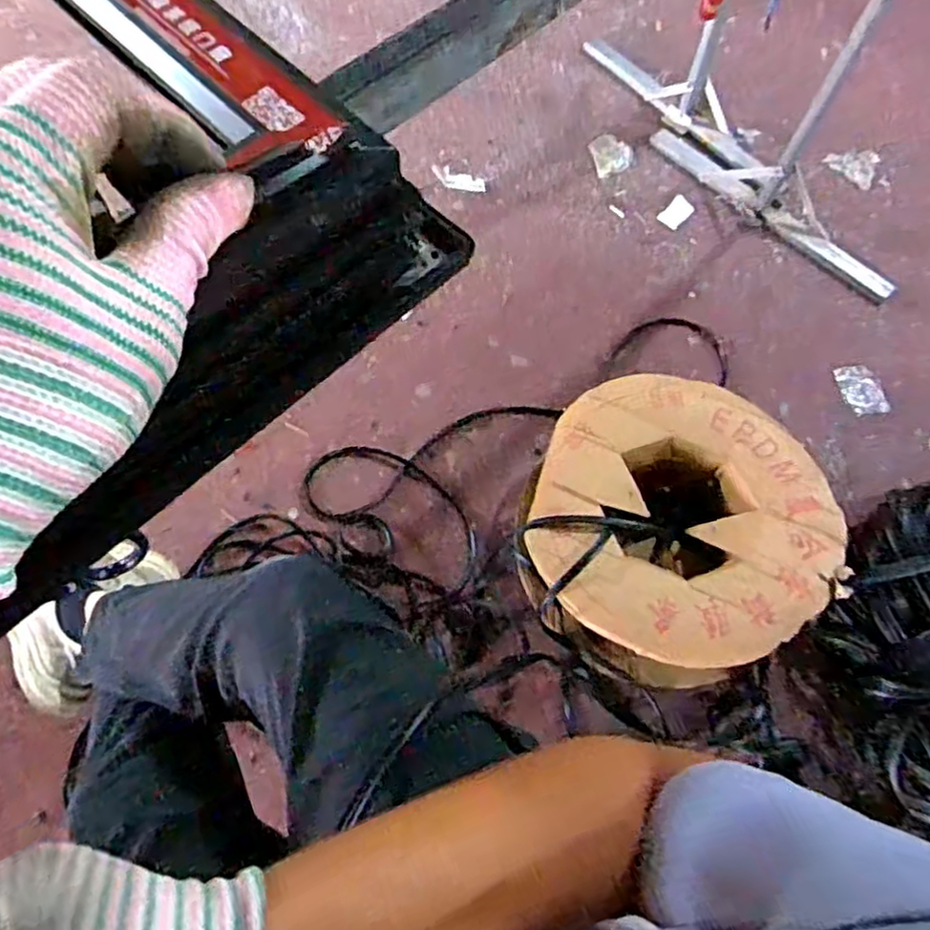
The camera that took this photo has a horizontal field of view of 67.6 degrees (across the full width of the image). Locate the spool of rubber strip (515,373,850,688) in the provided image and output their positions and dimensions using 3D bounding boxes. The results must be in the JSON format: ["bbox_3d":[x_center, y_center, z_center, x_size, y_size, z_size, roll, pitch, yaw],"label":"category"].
[{"bbox_3d":[0.325,0.093,1.090,0.444,0.172,0.442,0,69,-1],"label":"spool of rubber strip"}]

